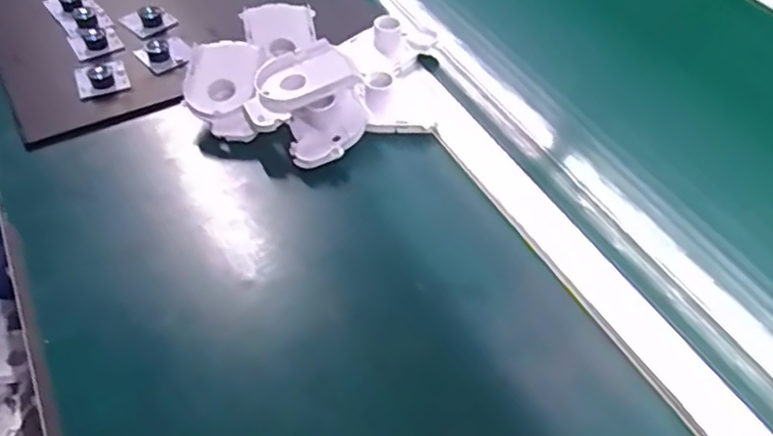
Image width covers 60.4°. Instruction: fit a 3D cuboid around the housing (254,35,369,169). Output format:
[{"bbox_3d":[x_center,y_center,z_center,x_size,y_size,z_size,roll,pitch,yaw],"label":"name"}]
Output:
[{"bbox_3d":[-0.059,-0.096,0.573,0.085,0.058,0.107,-26,54,-22],"label":"housing"}]

